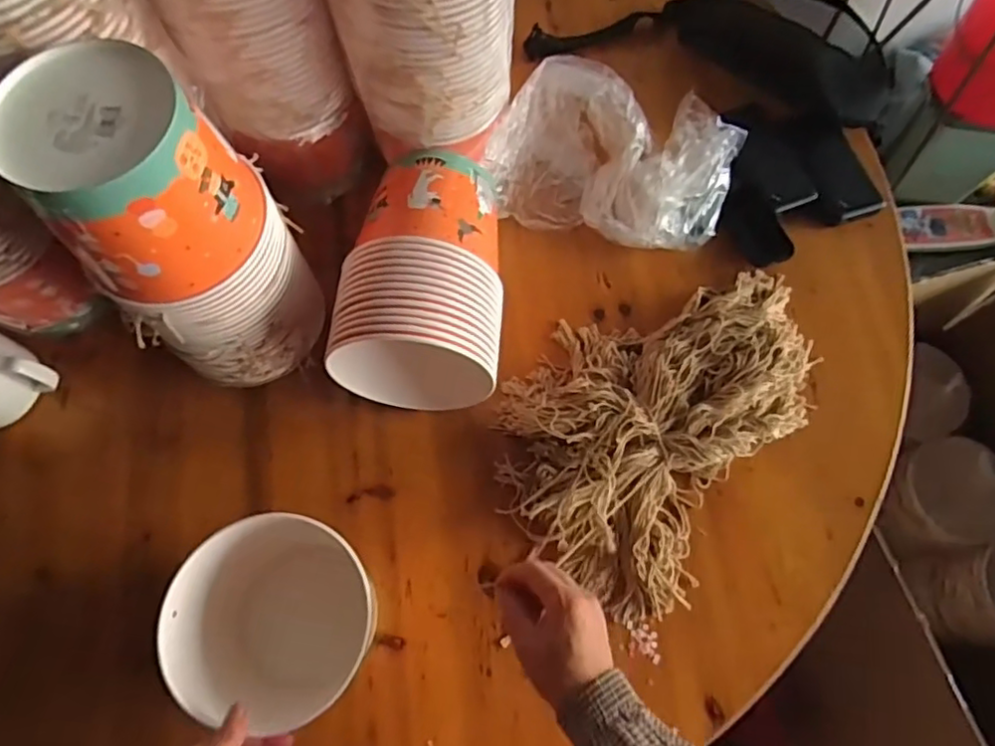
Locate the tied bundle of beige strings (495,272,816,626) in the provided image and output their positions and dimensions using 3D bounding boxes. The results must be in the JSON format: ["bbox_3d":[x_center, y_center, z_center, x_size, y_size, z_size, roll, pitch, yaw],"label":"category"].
[{"bbox_3d":[0.175,0.027,0.671,0.260,0.055,0.394,38,74,12],"label":"tied bundle of beige strings"}]

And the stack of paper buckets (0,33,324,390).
[{"bbox_3d":[-0.280,-0.113,0.578,0.159,0.331,0.157,-34,74,-11],"label":"stack of paper buckets"}]

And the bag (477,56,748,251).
[{"bbox_3d":[0.134,-0.256,0.740,0.283,0.102,0.199,10,71,3],"label":"bag"}]

